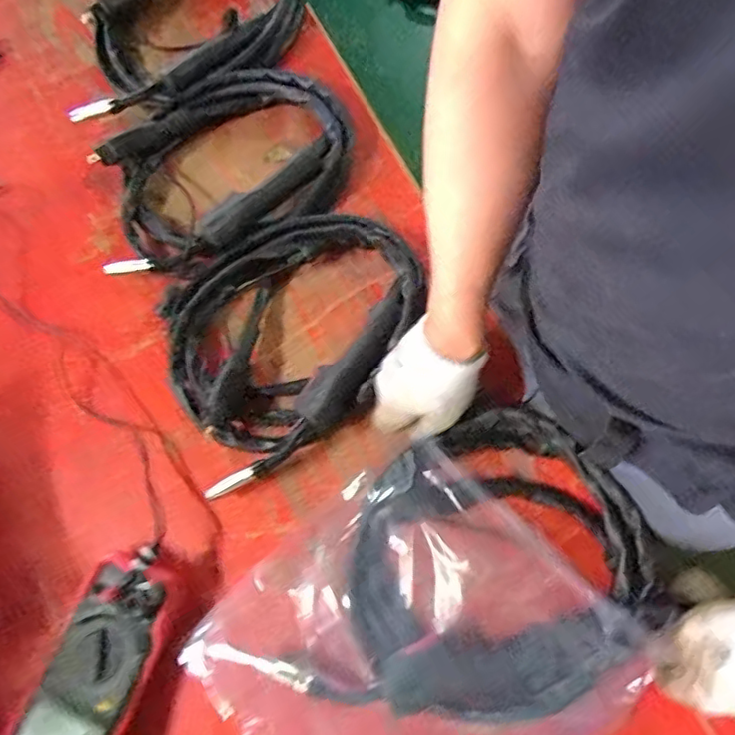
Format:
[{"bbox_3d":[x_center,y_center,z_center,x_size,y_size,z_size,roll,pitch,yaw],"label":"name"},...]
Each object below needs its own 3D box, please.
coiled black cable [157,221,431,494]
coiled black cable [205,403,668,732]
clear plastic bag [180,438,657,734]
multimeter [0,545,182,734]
[{"bbox_3d":[-0.082,-0.040,0.649,0.303,0.042,0.232,-34,74,-5],"label":"coiled black cable"},{"bbox_3d":[0.073,0.216,0.536,0.359,0.072,0.250,-39,76,-10],"label":"coiled black cable"},{"bbox_3d":[0.039,0.270,0.546,0.321,0.059,0.297,41,78,13],"label":"clear plastic bag"},{"bbox_3d":[-0.251,0.271,0.555,0.102,0.048,0.214,20,76,11],"label":"multimeter"}]

